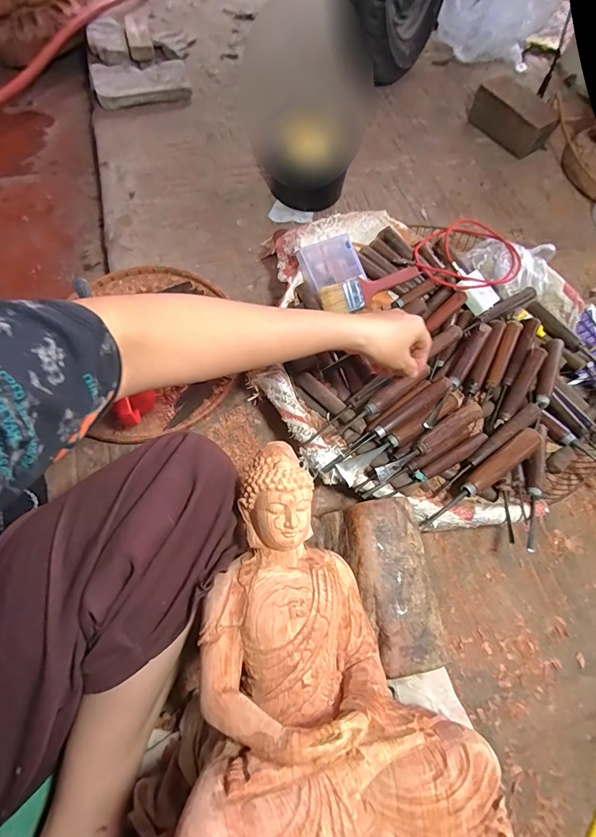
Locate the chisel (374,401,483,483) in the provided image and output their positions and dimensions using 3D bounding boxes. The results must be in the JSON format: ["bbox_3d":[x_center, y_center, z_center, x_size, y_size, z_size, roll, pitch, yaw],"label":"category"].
[{"bbox_3d":[0.163,0.028,0.492,0.172,0.027,0.022,-30,72,-16],"label":"chisel"}]

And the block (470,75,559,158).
[{"bbox_3d":[0.482,-0.679,0.897,0.079,0.082,0.181,-34,70,-18],"label":"block"}]

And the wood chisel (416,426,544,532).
[{"bbox_3d":[0.221,0.074,0.477,0.184,0.033,0.027,-34,73,-17],"label":"wood chisel"}]

